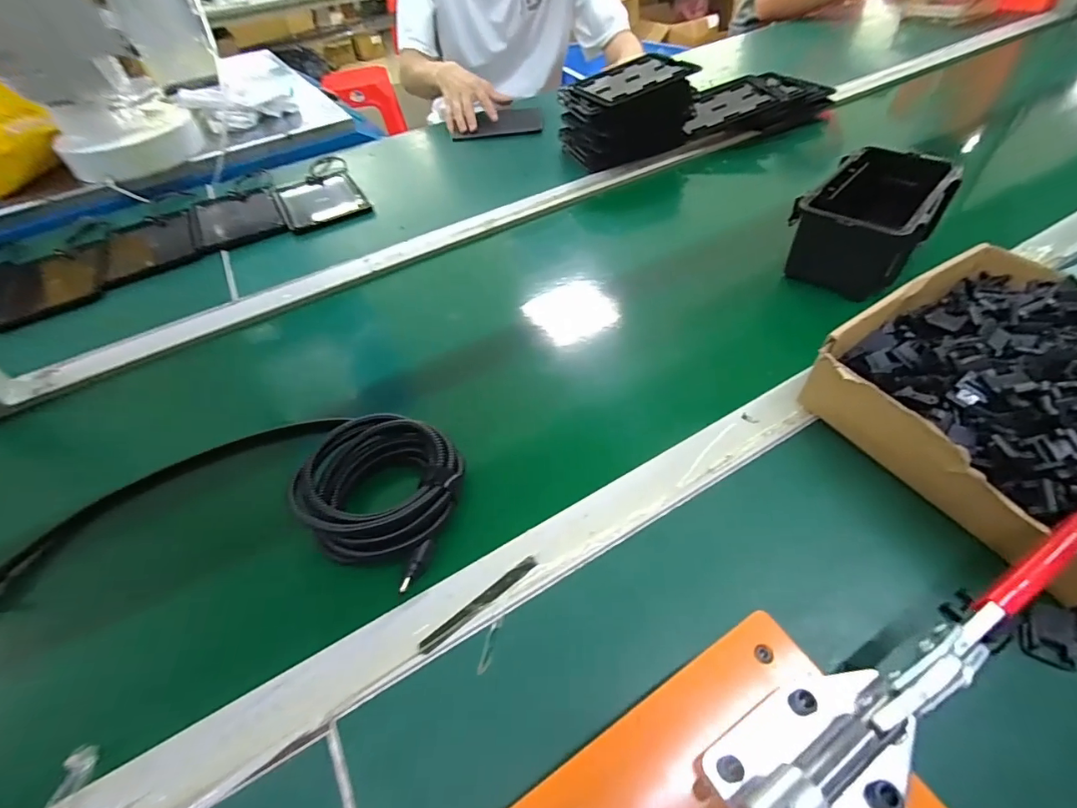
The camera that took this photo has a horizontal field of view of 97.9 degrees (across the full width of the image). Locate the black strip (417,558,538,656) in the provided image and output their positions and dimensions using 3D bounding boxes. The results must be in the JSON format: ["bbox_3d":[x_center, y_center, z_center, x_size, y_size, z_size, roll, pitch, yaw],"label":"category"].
[{"bbox_3d":[-0.039,0.130,0.310,0.089,0.004,0.010,-33,54,-20],"label":"black strip"}]

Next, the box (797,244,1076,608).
[{"bbox_3d":[0.357,-0.005,0.340,0.232,0.084,0.213,-28,53,-17],"label":"box"}]

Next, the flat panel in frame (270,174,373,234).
[{"bbox_3d":[-0.337,-0.317,0.724,0.118,0.019,0.152,-27,52,-16],"label":"flat panel in frame"}]

